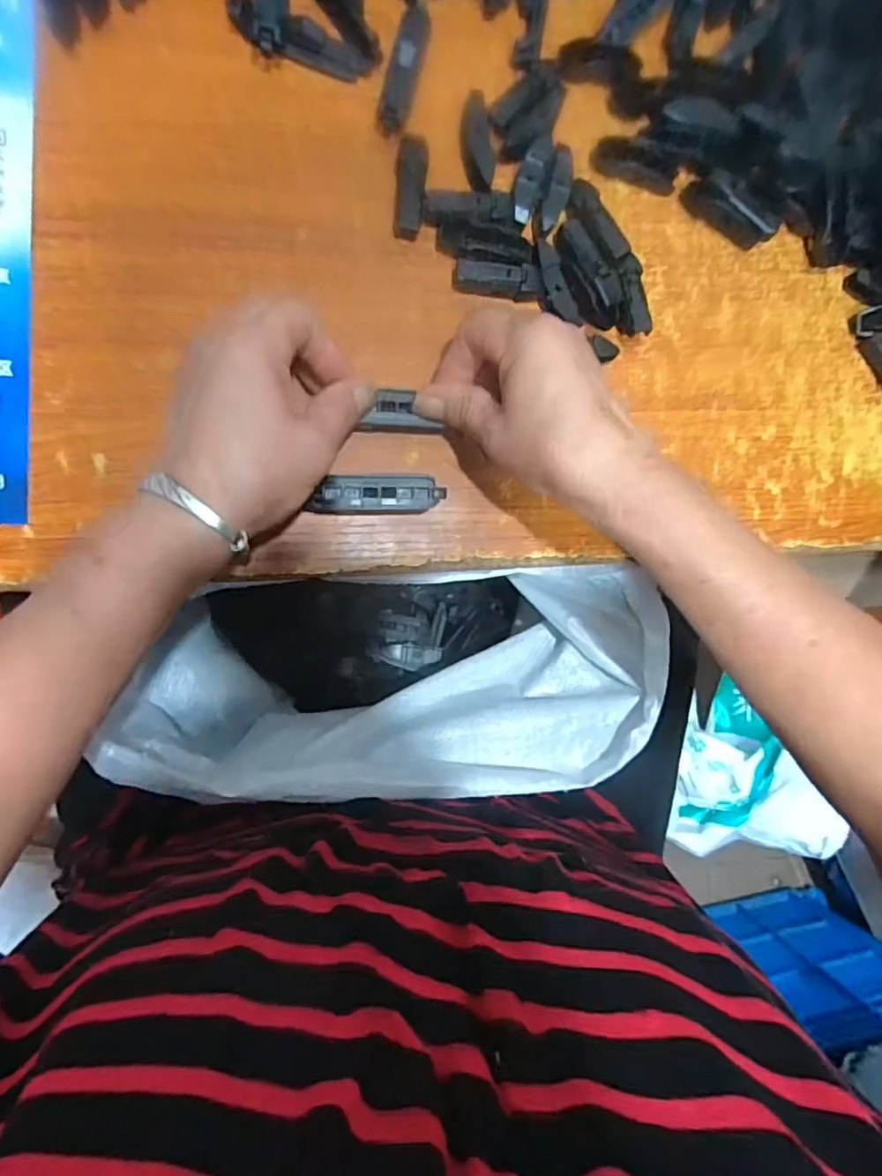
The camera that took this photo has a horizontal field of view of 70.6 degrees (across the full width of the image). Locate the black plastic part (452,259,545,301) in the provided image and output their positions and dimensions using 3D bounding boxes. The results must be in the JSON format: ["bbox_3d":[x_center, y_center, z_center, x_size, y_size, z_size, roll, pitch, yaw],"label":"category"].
[{"bbox_3d":[0.033,-0.172,0.349,0.049,0.011,0.016,1,89,-9],"label":"black plastic part"}]

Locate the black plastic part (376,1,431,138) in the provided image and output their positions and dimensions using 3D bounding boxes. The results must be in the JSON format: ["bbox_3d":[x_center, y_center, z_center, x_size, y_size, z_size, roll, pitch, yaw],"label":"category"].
[{"bbox_3d":[-0.020,-0.291,0.345,0.017,0.014,0.077,15,87,-8],"label":"black plastic part"}]

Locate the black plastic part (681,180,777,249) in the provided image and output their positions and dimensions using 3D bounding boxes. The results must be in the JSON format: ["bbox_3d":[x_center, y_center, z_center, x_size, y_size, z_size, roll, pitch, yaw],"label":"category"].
[{"bbox_3d":[0.170,-0.222,0.369,0.057,0.013,0.015,32,85,-7],"label":"black plastic part"}]

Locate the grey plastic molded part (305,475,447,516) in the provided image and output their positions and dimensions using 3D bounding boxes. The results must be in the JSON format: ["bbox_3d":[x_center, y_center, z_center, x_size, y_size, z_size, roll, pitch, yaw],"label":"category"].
[{"bbox_3d":[-0.034,-0.049,0.336,0.070,0.020,0.020,0,89,-9],"label":"grey plastic molded part"}]

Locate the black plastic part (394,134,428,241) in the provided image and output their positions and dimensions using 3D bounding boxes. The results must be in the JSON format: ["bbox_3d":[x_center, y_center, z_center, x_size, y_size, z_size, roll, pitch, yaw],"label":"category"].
[{"bbox_3d":[-0.017,-0.219,0.339,0.016,0.008,0.054,6,88,-9],"label":"black plastic part"}]

